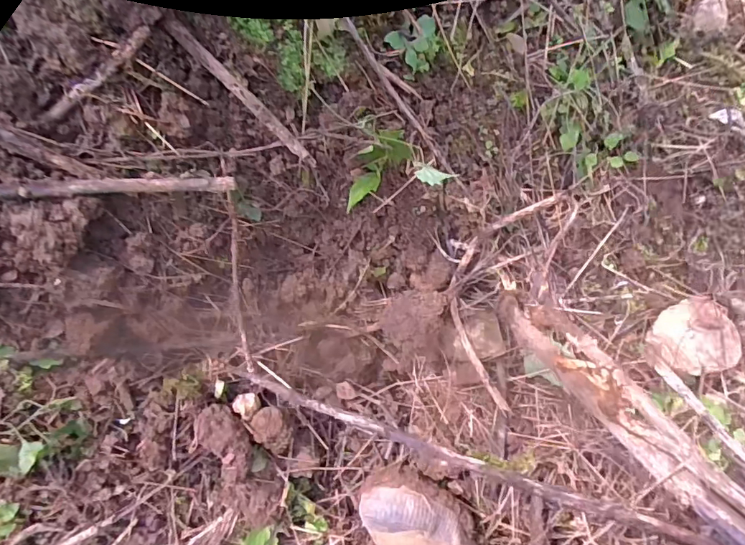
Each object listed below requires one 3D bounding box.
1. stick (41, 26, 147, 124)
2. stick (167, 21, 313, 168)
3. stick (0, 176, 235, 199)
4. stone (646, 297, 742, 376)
[{"bbox_3d":[-0.199,-0.142,0.359,0.098,0.009,0.012,-37,86,5],"label":"stick"},{"bbox_3d":[-0.101,-0.139,0.391,0.148,0.014,0.010,43,94,-12],"label":"stick"},{"bbox_3d":[-0.192,-0.064,0.373,0.169,0.015,0.012,-4,89,-10],"label":"stick"},{"bbox_3d":[0.353,0.072,0.544,0.082,0.025,0.077,0,90,6],"label":"stone"}]

